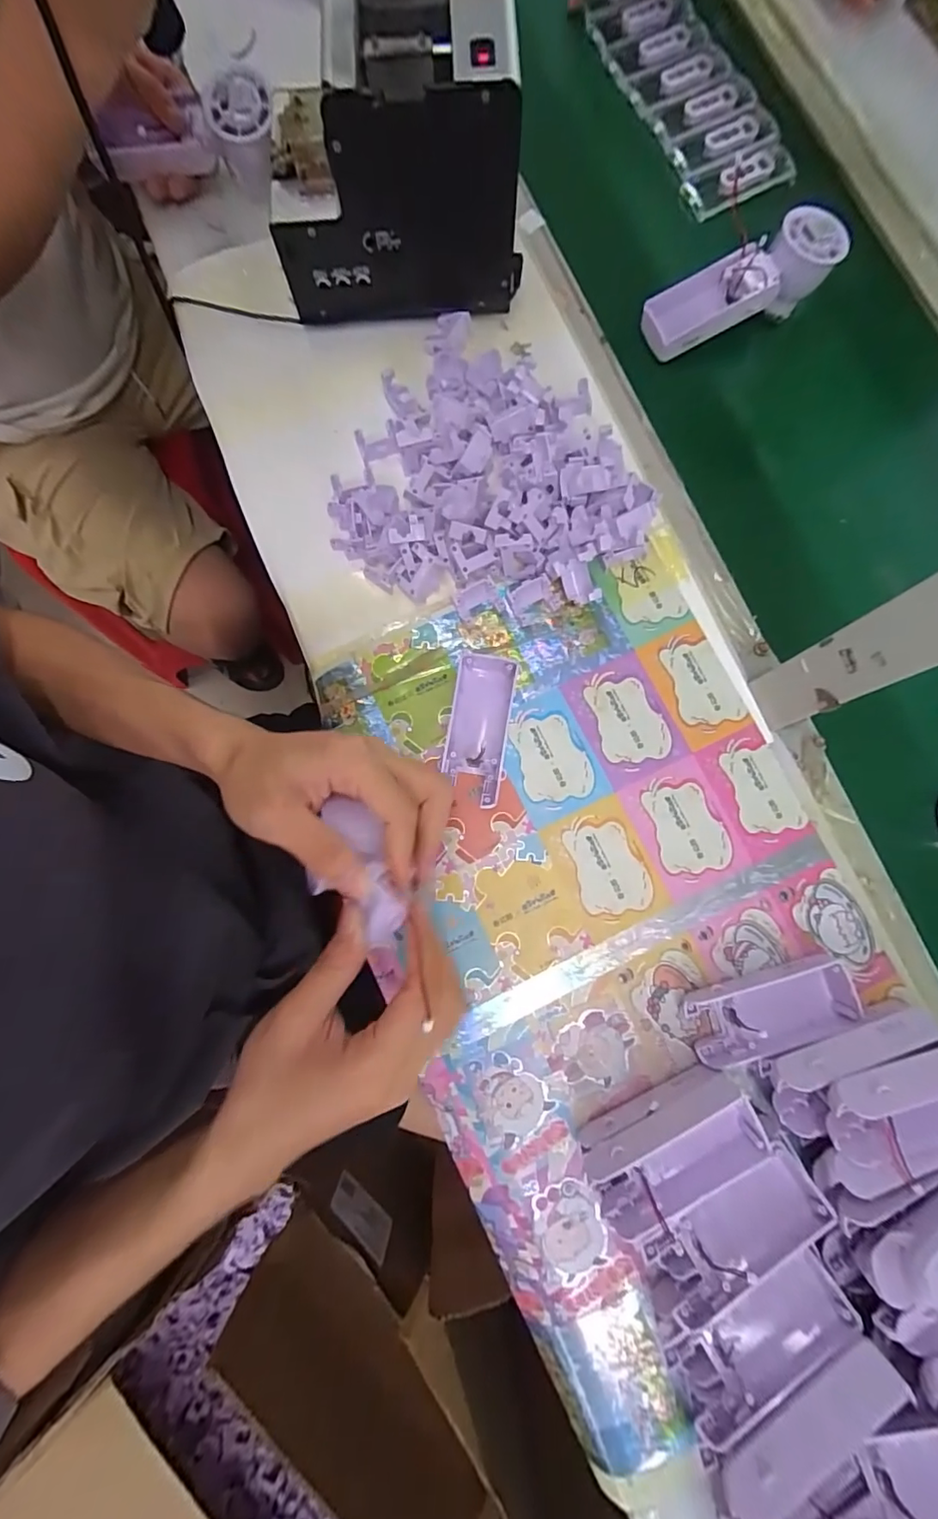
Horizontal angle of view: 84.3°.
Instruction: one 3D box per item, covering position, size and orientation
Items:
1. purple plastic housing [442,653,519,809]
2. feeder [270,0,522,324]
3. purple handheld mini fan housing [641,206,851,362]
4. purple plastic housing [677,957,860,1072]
[{"bbox_3d":[0.007,-0.022,0.385,0.045,0.023,0.105,10,81,0],"label":"purple plastic housing"},{"bbox_3d":[-0.056,-0.459,0.395,0.178,0.153,0.136,0,81,-2],"label":"feeder"},{"bbox_3d":[0.236,-0.406,0.462,0.170,0.054,0.059,-21,80,10],"label":"purple handheld mini fan housing"},{"bbox_3d":[0.206,0.173,0.356,0.105,0.026,0.050,-15,82,-4],"label":"purple plastic housing"}]

